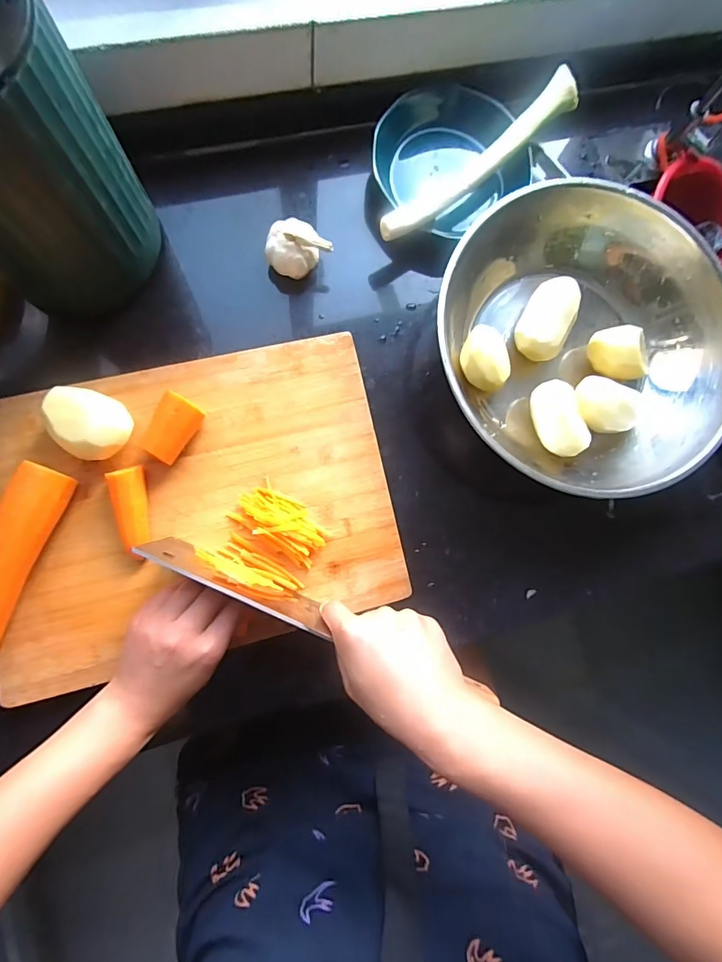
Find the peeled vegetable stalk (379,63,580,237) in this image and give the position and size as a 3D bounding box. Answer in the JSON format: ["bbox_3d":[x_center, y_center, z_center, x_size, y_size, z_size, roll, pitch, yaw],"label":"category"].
[{"bbox_3d":[0.123,-0.328,0.456,0.267,0.025,0.034,-42,90,-9],"label":"peeled vegetable stalk"}]

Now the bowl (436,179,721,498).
[{"bbox_3d":[0.225,-0.136,0.463,0.301,0.085,0.298,1,84,-6],"label":"bowl"}]

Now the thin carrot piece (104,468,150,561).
[{"bbox_3d":[-0.203,0.028,0.394,0.024,0.026,0.078,-7,85,-7],"label":"thin carrot piece"}]

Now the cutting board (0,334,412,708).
[{"bbox_3d":[-0.157,0.022,0.414,0.362,0.023,0.262,-12,86,-7],"label":"cutting board"}]

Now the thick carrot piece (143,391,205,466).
[{"bbox_3d":[-0.170,-0.046,0.405,0.034,0.034,0.056,32,82,-2],"label":"thick carrot piece"}]

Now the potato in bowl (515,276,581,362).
[{"bbox_3d":[0.196,-0.171,0.475,0.050,0.044,0.088,28,82,-3],"label":"potato in bowl"}]

